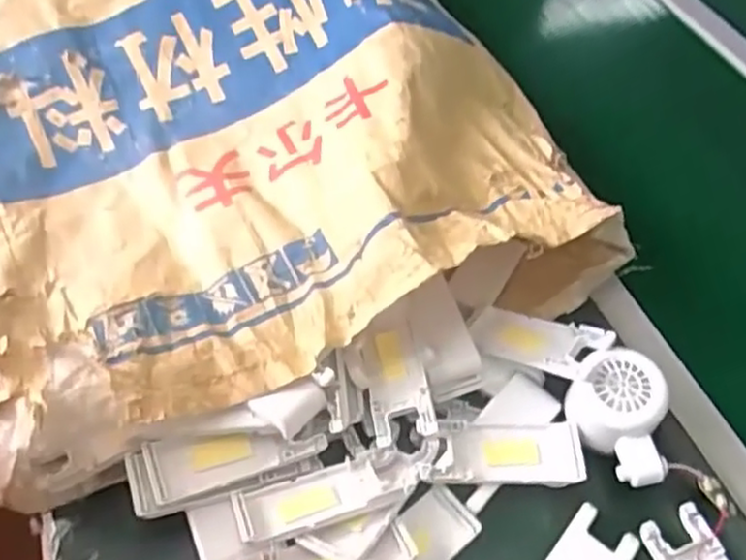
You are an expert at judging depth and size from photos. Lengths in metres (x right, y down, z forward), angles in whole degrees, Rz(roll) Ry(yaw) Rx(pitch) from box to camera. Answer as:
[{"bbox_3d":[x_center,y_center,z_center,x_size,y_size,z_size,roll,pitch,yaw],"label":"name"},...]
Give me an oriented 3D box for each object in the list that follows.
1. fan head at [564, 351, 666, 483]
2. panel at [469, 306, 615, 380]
[{"bbox_3d":[0.159,0.087,0.446,0.057,0.046,0.081,-24,58,-22],"label":"fan head"},{"bbox_3d":[0.109,0.040,0.477,0.095,0.012,0.040,12,45,45],"label":"panel"}]

